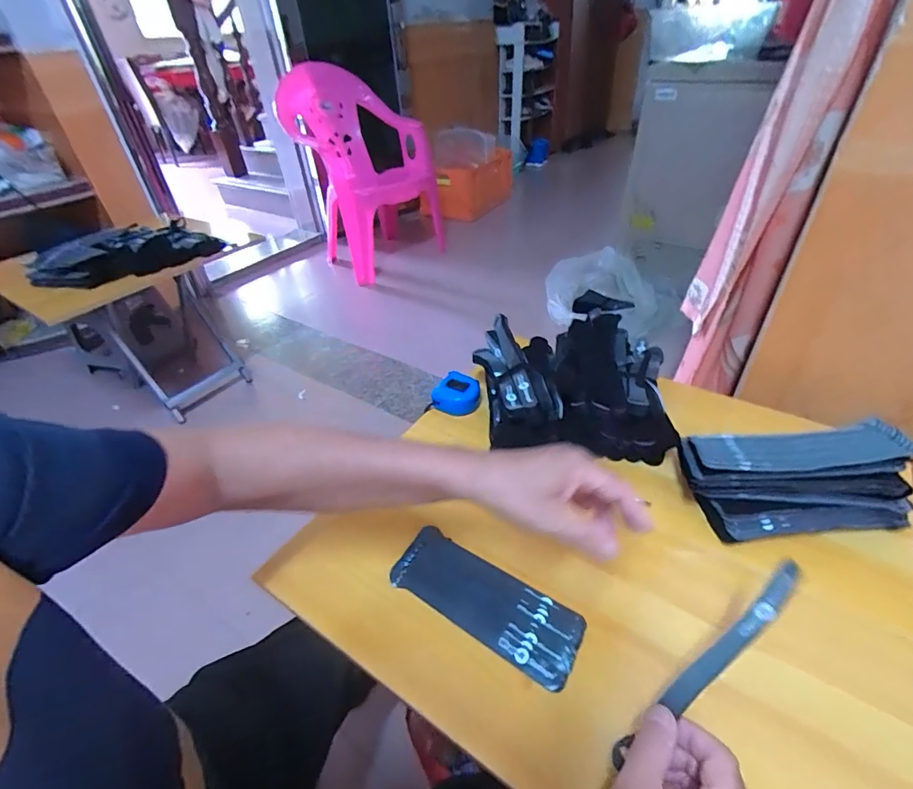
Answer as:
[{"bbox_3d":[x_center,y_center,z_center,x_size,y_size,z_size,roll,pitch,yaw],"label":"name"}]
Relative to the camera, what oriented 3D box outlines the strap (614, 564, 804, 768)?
[{"bbox_3d":[0.188,0.200,0.335,0.194,0.004,0.016,-42,47,-4],"label":"strap"}]

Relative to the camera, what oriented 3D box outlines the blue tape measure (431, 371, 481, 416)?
[{"bbox_3d":[0.001,-0.003,0.712,0.074,0.036,0.067,8,40,15],"label":"blue tape measure"}]

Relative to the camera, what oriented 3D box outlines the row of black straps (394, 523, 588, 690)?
[{"bbox_3d":[0.028,0.209,0.468,0.197,0.010,0.075,20,45,28],"label":"row of black straps"}]

